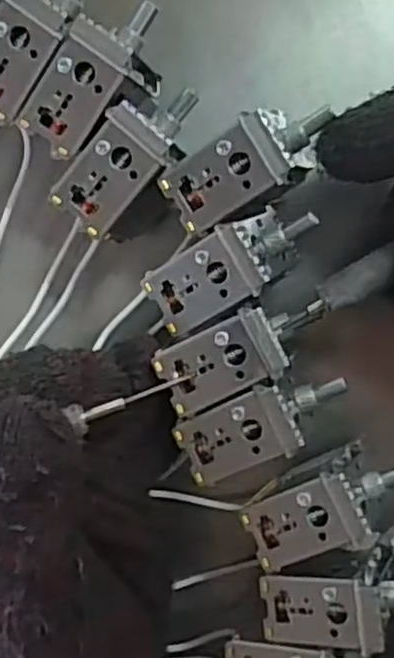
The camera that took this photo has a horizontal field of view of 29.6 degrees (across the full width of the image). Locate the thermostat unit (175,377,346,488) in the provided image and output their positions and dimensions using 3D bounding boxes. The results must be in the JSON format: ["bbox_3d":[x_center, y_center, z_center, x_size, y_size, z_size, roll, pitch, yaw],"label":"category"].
[{"bbox_3d":[0.020,0.030,0.233,0.053,0.016,0.022,-24,91,10],"label":"thermostat unit"}]

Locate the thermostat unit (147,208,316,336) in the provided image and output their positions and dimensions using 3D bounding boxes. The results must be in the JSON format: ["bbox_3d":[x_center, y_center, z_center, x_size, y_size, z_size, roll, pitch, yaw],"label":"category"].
[{"bbox_3d":[0.010,-0.020,0.226,0.054,0.015,0.022,-31,90,10],"label":"thermostat unit"}]

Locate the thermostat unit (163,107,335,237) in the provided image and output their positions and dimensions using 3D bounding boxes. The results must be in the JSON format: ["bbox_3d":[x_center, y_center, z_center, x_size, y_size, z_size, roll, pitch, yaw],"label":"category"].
[{"bbox_3d":[0.016,-0.050,0.223,0.053,0.017,0.022,-29,91,5],"label":"thermostat unit"}]

